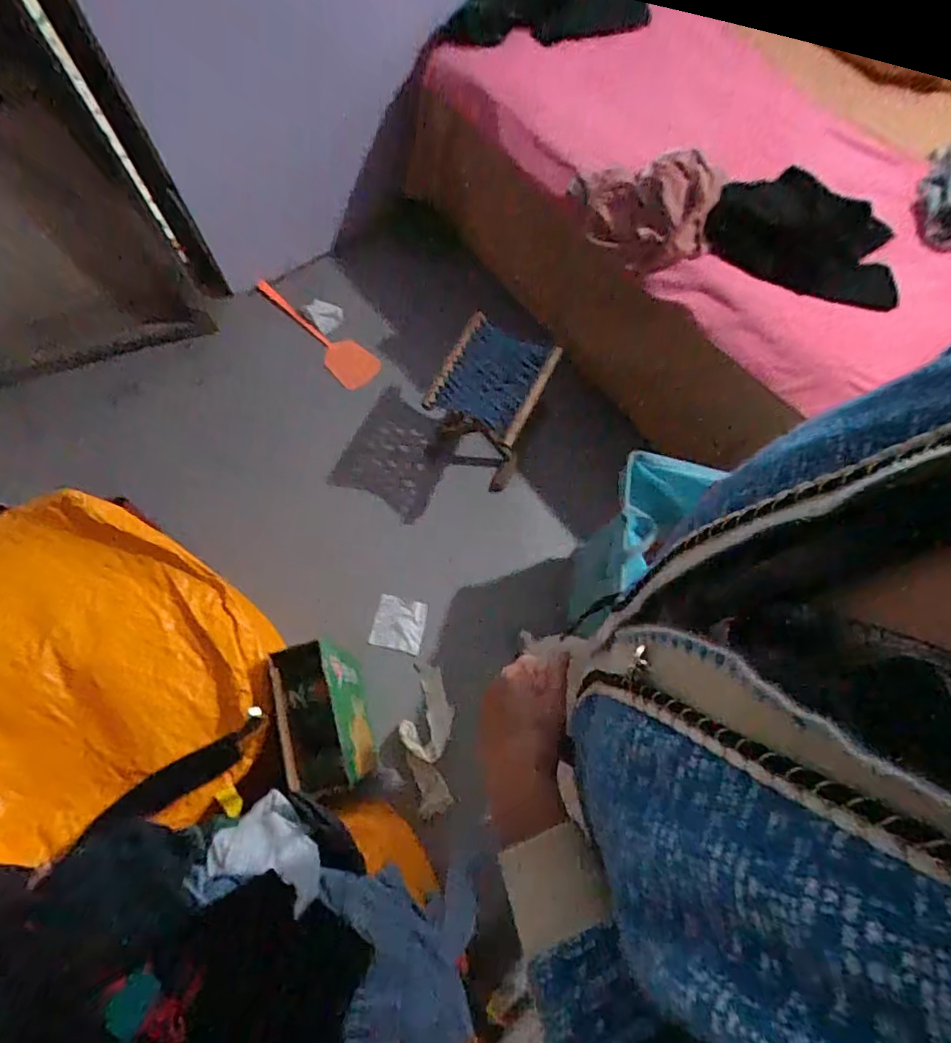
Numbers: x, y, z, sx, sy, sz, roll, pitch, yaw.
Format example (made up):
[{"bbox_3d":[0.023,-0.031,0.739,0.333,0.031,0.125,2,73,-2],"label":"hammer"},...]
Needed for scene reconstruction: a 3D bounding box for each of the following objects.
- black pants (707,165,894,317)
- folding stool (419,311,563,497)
[{"bbox_3d":[0.683,-0.586,1.142,0.393,0.116,0.228,21,73,7],"label":"black pants"},{"bbox_3d":[0.034,-0.303,1.451,0.249,0.363,0.241,28,74,9],"label":"folding stool"}]

